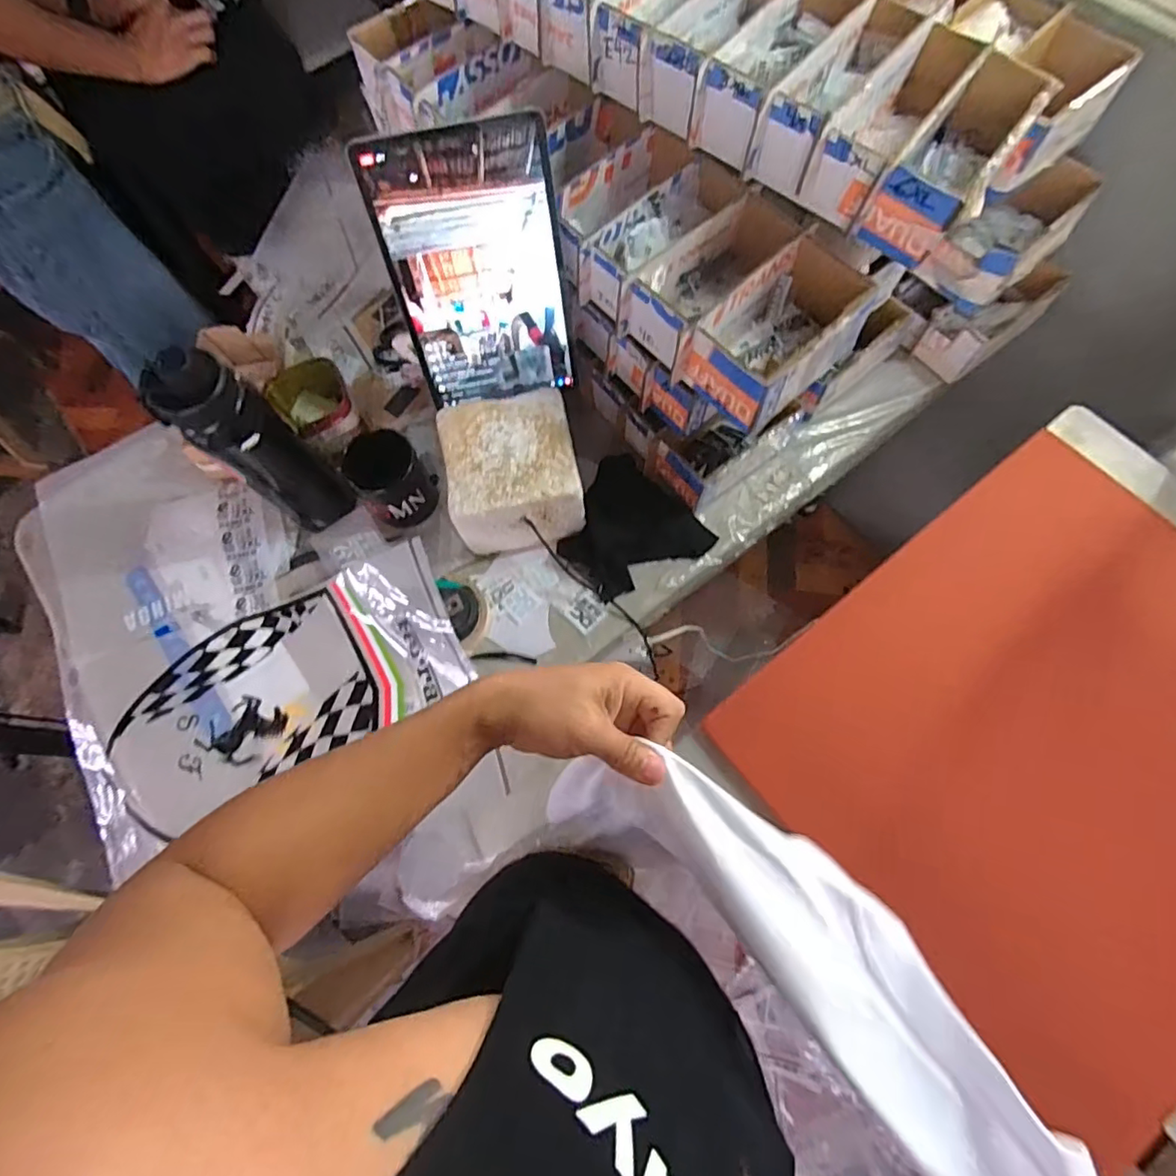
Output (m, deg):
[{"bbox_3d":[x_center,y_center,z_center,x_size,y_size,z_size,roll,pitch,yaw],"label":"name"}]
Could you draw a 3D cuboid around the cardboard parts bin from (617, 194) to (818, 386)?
[{"bbox_3d":[0.131,-0.300,0.563,0.194,0.071,0.083,-40,74,-10],"label":"cardboard parts bin"}]

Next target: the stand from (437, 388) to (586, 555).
[{"bbox_3d":[-0.080,-0.121,0.656,0.141,0.111,0.148,-11,71,-1],"label":"stand"}]

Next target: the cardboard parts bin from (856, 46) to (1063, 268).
[{"bbox_3d":[0.314,-0.364,0.500,0.078,0.081,0.160,34,76,13],"label":"cardboard parts bin"}]

